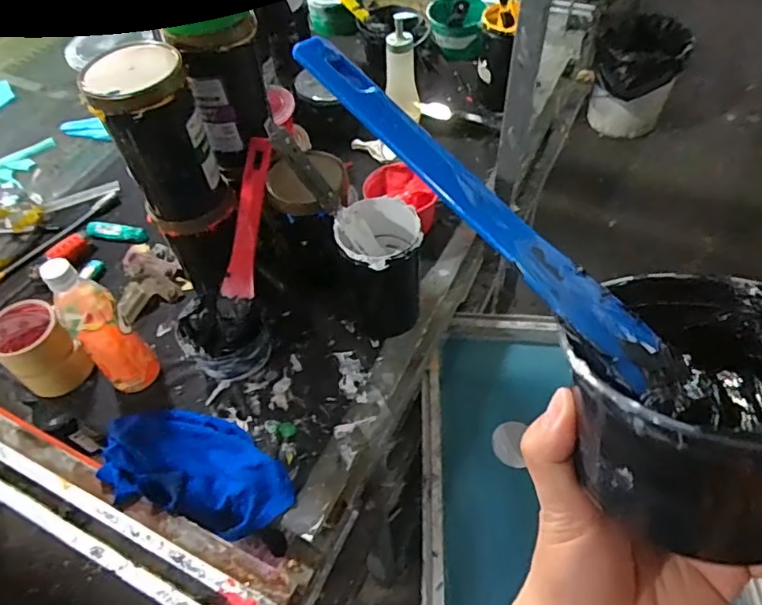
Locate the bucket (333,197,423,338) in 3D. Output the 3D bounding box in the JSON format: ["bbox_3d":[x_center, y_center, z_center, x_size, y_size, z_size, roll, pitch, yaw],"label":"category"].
[{"bbox_3d":[0.002,-0.036,0.729,0.099,0.163,0.099,-11,53,-3],"label":"bucket"}]

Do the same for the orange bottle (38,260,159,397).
[{"bbox_3d":[-0.334,0.036,0.682,0.061,0.218,0.060,-2,53,3],"label":"orange bottle"}]

